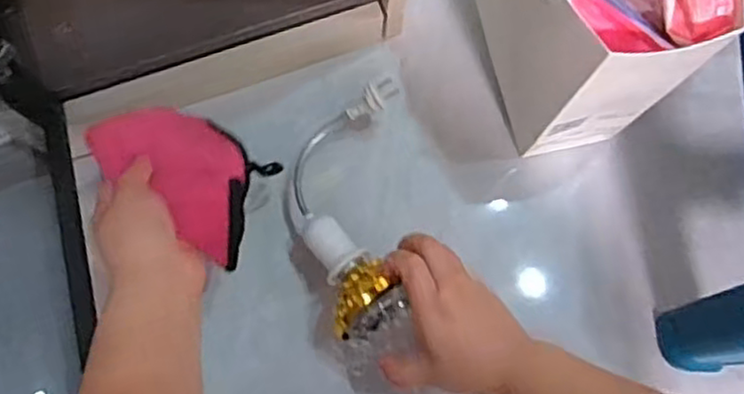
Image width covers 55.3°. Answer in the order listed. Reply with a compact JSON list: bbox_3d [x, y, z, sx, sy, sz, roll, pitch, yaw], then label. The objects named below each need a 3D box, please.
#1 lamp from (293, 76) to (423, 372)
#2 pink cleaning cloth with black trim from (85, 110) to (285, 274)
[{"bbox_3d":[-0.012,0.021,0.610,0.093,0.083,0.242,-10,55,-3],"label":"lamp"},{"bbox_3d":[-0.143,-0.021,0.541,0.132,0.066,0.091,30,80,4],"label":"pink cleaning cloth with black trim"}]

